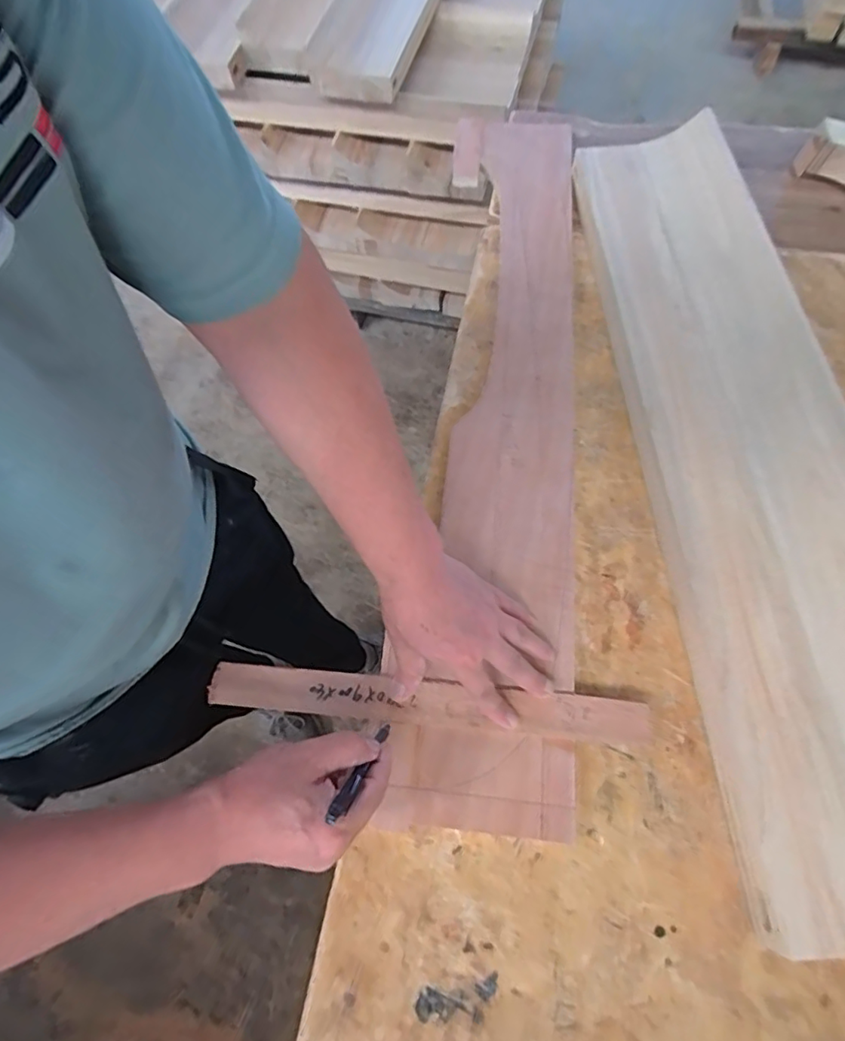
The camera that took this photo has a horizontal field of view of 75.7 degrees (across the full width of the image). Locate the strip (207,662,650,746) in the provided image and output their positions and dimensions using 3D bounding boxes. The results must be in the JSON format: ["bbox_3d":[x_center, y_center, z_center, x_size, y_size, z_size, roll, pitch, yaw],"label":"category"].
[{"bbox_3d":[0.001,0.163,0.487,0.384,0.007,0.037,5,66,4],"label":"strip"}]

